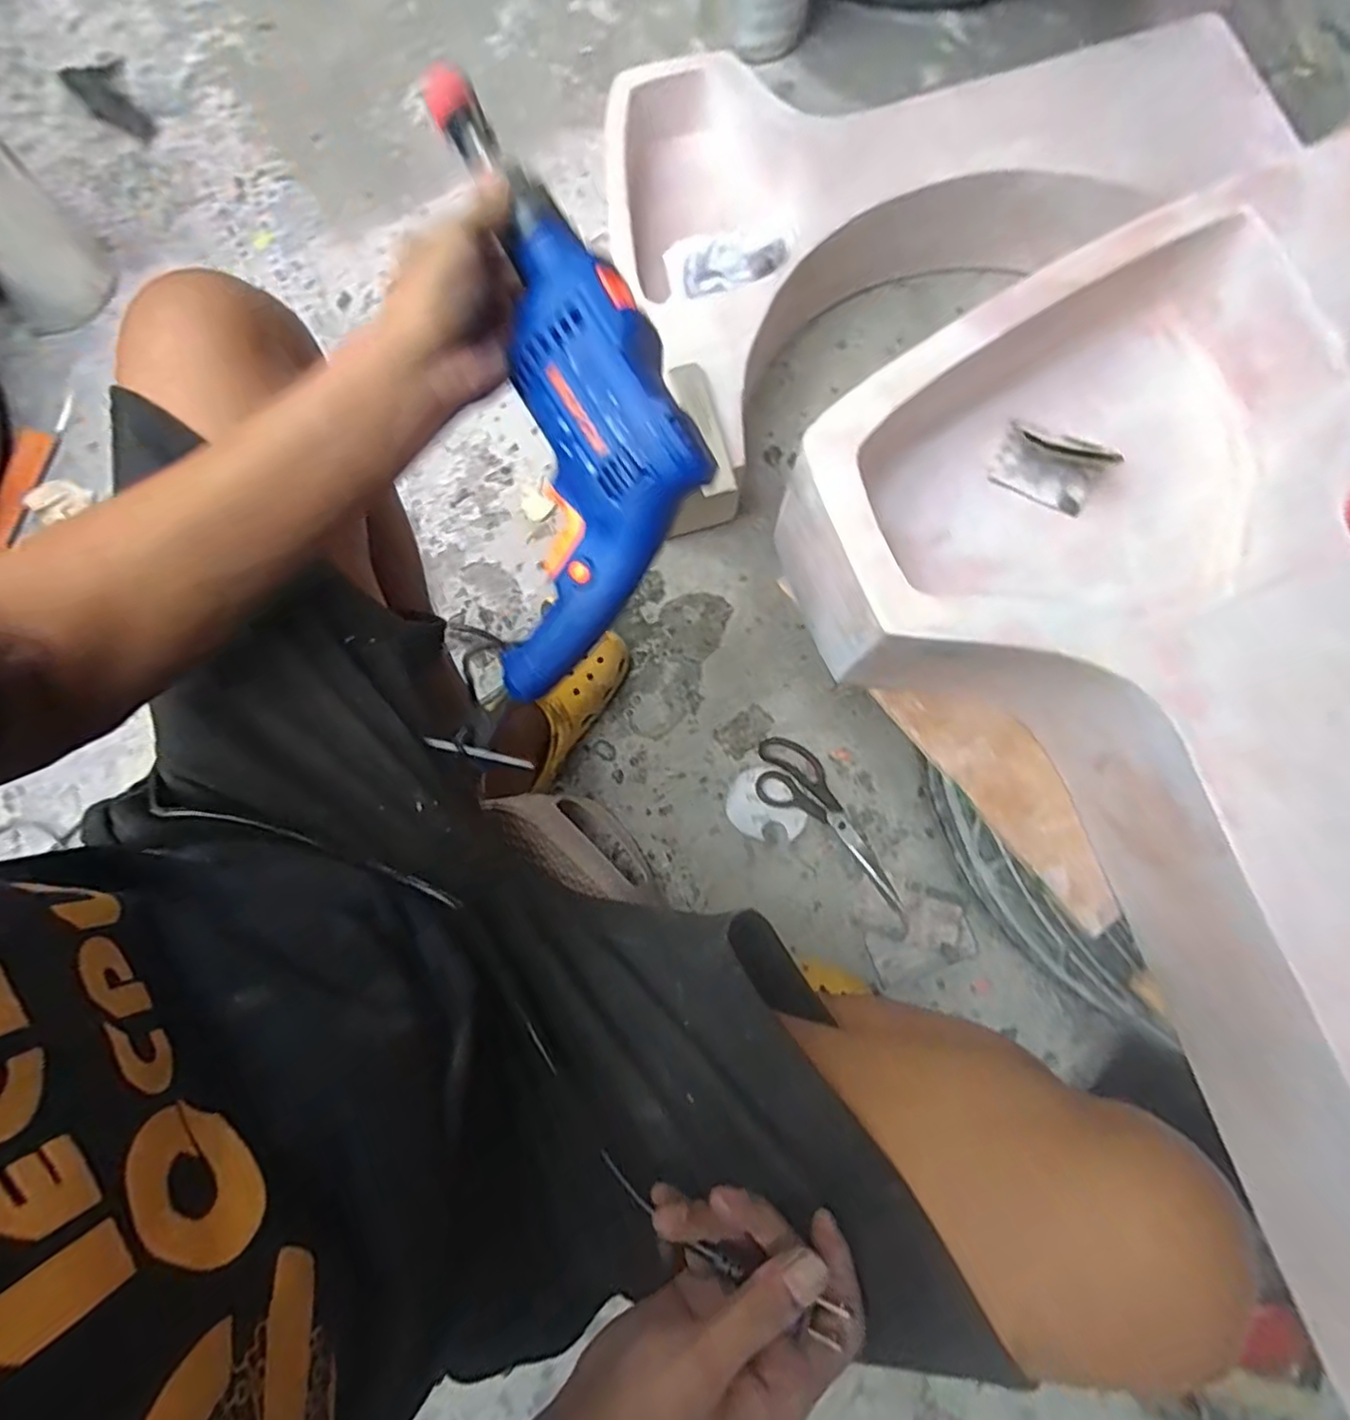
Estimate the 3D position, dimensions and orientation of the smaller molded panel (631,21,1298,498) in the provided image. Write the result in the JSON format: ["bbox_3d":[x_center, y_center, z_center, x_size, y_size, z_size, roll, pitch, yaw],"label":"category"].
[{"bbox_3d":[0.244,-0.659,0.839,0.846,0.143,0.504,-33,80,-6],"label":"smaller molded panel"}]

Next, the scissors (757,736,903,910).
[{"bbox_3d":[0.166,0.134,0.752,0.079,0.008,0.225,-29,79,-5],"label":"scissors"}]

